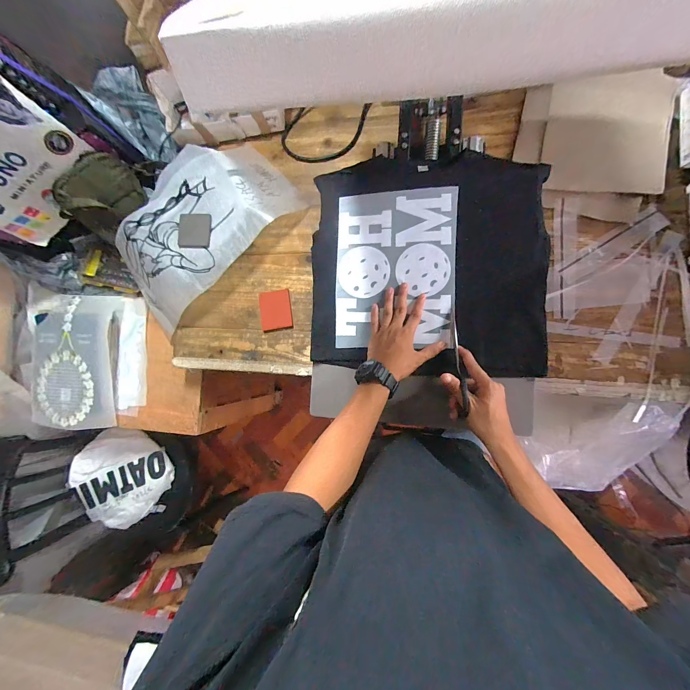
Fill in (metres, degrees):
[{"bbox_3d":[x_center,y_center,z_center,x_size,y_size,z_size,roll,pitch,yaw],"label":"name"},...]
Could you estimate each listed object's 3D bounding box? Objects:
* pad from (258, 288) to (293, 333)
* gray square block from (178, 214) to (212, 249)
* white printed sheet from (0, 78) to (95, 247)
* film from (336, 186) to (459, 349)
[{"bbox_3d":[-0.165,-0.082,0.692,0.075,0.014,0.093,-7,85,7],"label":"pad"},{"bbox_3d":[-0.351,-0.267,0.680,0.077,0.009,0.078,3,86,8],"label":"gray square block"},{"bbox_3d":[-0.703,-0.367,0.625,0.280,0.244,0.025,-38,82,3],"label":"white printed sheet"},{"bbox_3d":[0.092,-0.141,0.533,0.212,0.006,0.284,1,86,9],"label":"film"}]

